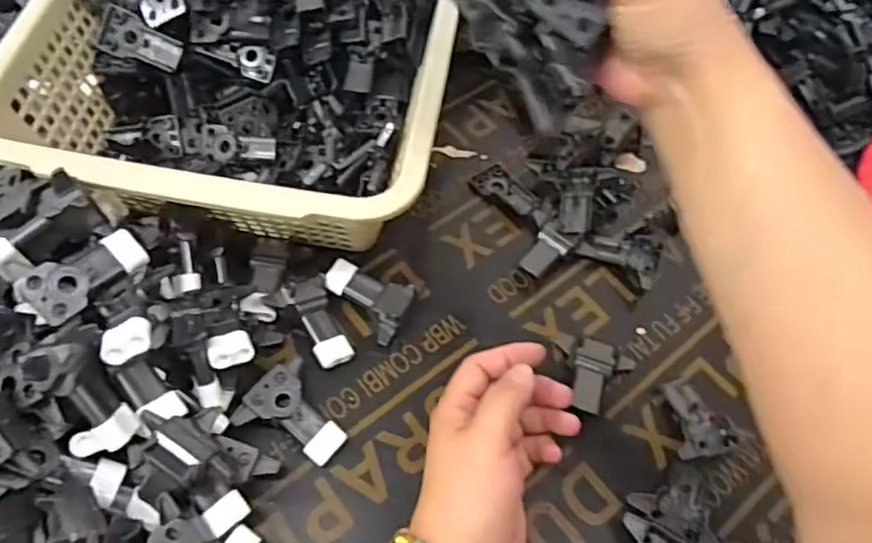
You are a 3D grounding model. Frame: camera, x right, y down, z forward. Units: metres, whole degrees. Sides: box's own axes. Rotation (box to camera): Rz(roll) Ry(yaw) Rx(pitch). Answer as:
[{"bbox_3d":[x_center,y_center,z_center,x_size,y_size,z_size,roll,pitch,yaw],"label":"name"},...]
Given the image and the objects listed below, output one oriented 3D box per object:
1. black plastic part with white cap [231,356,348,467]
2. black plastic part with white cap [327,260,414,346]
[{"bbox_3d":[-0.096,0.098,0.416,0.054,0.027,0.065,-32,66,-21],"label":"black plastic part with white cap"},{"bbox_3d":[-0.051,0.020,0.470,0.064,0.021,0.042,30,61,13],"label":"black plastic part with white cap"}]

